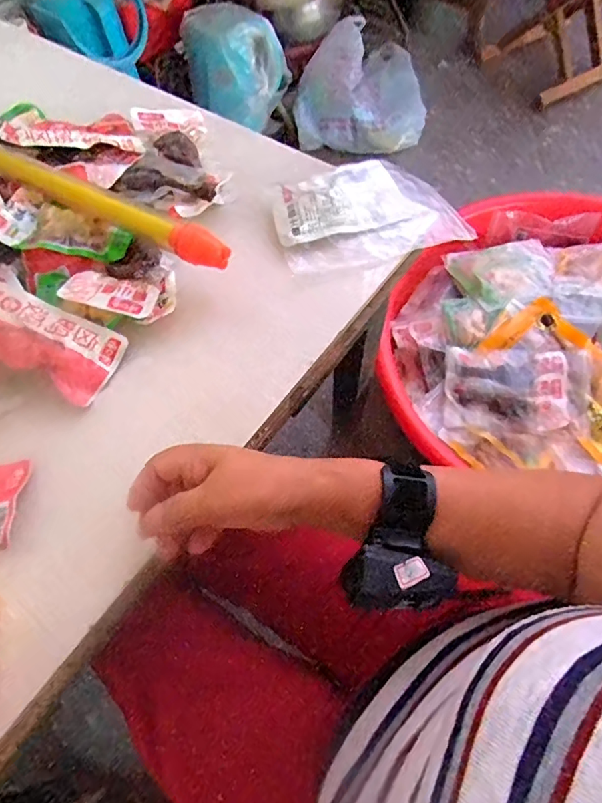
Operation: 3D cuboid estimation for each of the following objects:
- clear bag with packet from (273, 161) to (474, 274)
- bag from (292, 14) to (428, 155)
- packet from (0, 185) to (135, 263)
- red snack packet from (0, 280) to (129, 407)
[{"bbox_3d":[0.068,-0.196,0.509,0.187,0.032,0.117,-18,64,-8],"label":"clear bag with packet"},{"bbox_3d":[0.157,-0.791,1.248,0.311,0.180,0.321,7,63,5],"label":"bag"},{"bbox_3d":[-0.220,-0.160,0.466,0.115,0.019,0.067,14,63,-7],"label":"packet"},{"bbox_3d":[-0.226,-0.055,0.429,0.134,0.012,0.080,25,54,-10],"label":"red snack packet"}]

